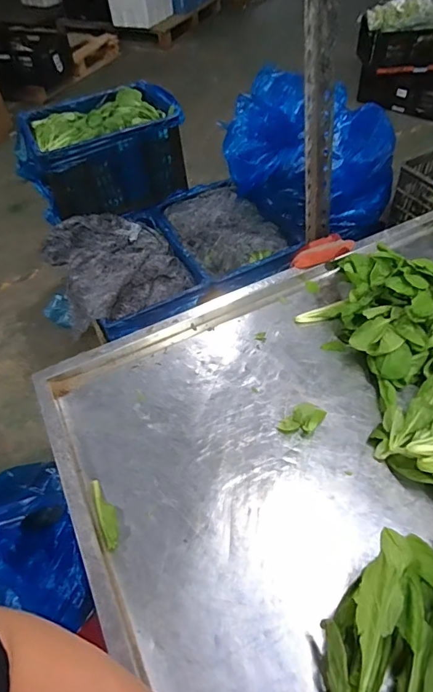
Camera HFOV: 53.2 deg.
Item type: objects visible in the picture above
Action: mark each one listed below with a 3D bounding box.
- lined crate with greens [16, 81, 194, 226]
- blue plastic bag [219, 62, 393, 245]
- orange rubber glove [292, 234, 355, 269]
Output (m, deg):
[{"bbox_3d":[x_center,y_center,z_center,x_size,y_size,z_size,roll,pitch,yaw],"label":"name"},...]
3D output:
[{"bbox_3d":[-0.413,-0.689,1.575,0.535,0.285,0.352,-28,54,-16],"label":"lined crate with greens"},{"bbox_3d":[0.296,-0.602,1.373,0.522,0.384,0.297,-5,51,2],"label":"blue plastic bag"},{"bbox_3d":[0.179,-0.158,0.713,0.107,0.028,0.031,-16,52,-7],"label":"orange rubber glove"}]

